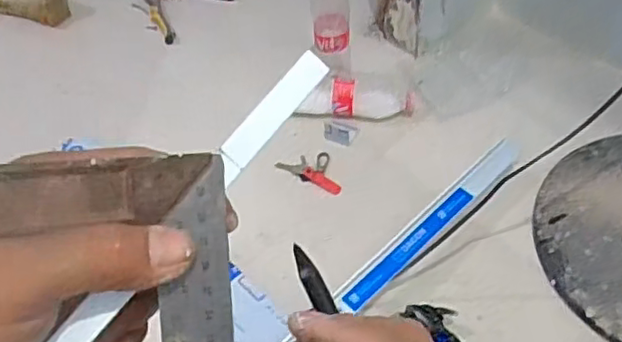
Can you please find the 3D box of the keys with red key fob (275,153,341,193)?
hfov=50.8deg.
[{"bbox_3d":[0.003,-0.007,1.052,0.107,0.019,0.060,21,48,0],"label":"keys with red key fob"}]

